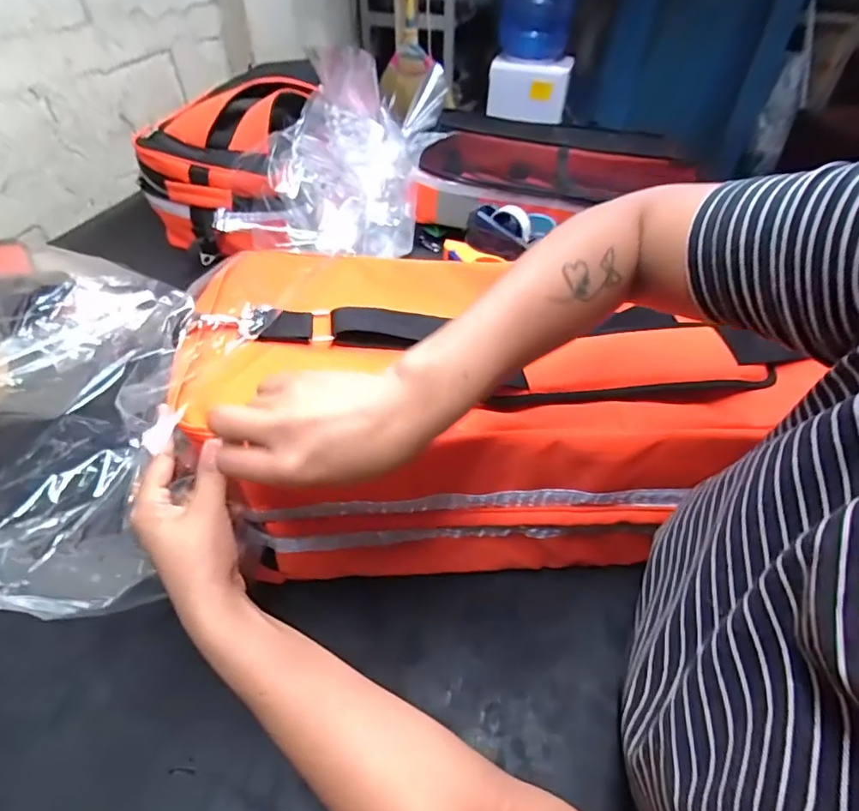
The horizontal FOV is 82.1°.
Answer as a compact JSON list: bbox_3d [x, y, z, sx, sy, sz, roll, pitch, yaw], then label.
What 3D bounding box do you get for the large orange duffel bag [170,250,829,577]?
[{"bbox_3d":[0.044,0.000,0.530,0.523,0.213,0.291,-1,42,-3],"label":"large orange duffel bag"}]

